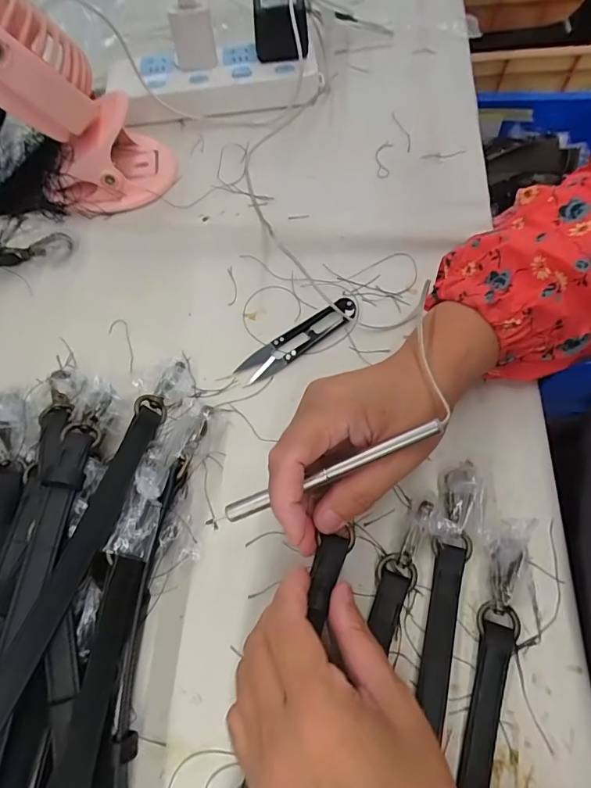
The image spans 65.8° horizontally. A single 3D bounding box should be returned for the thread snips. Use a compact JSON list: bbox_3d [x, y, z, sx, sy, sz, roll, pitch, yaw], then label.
[{"bbox_3d":[0.002,-0.042,0.341,0.099,0.012,0.021,-32,69,-13],"label":"thread snips"}]

